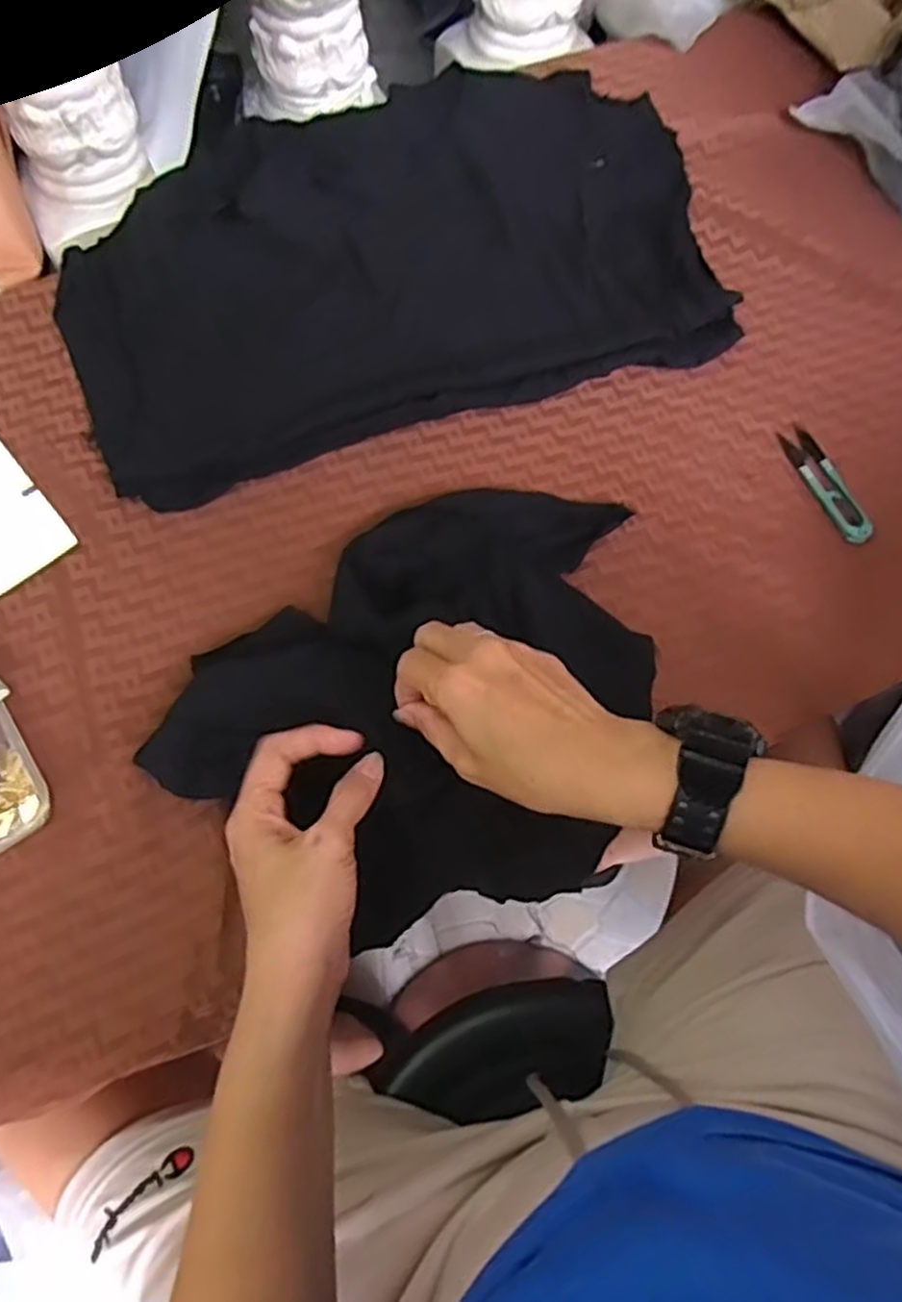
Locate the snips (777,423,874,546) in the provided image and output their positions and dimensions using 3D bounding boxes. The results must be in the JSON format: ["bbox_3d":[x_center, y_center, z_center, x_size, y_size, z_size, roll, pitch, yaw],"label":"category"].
[{"bbox_3d":[0.268,-0.120,0.535,0.022,0.004,0.101,-25,66,8],"label":"snips"}]

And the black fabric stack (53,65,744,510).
[{"bbox_3d":[-0.044,-0.308,0.578,0.494,0.029,0.298,-18,73,-6],"label":"black fabric stack"}]

